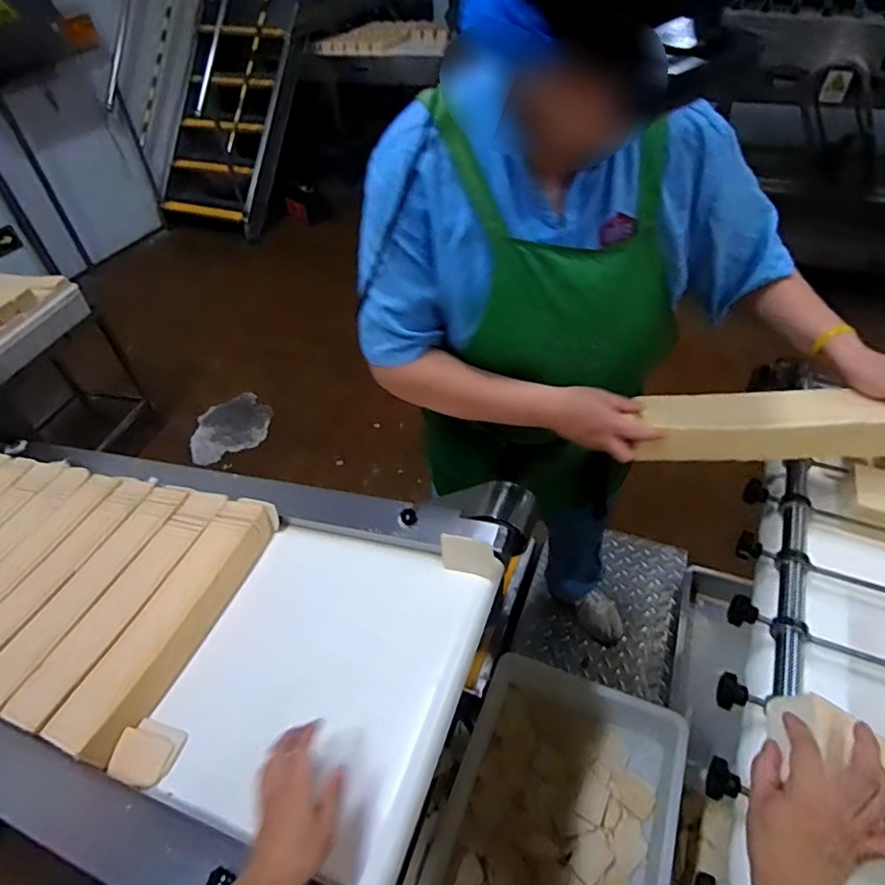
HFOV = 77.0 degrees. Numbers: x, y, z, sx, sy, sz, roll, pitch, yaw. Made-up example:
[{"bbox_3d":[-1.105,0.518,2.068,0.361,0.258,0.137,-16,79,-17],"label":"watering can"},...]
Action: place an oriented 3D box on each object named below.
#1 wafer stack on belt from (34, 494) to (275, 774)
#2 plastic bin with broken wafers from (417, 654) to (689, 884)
[{"bbox_3d":[-0.375,0.240,0.790,0.089,0.050,0.383,14,48,17],"label":"wafer stack on belt"},{"bbox_3d":[0.204,0.796,1.061,0.411,0.151,0.668,15,49,19],"label":"plastic bin with broken wafers"}]

